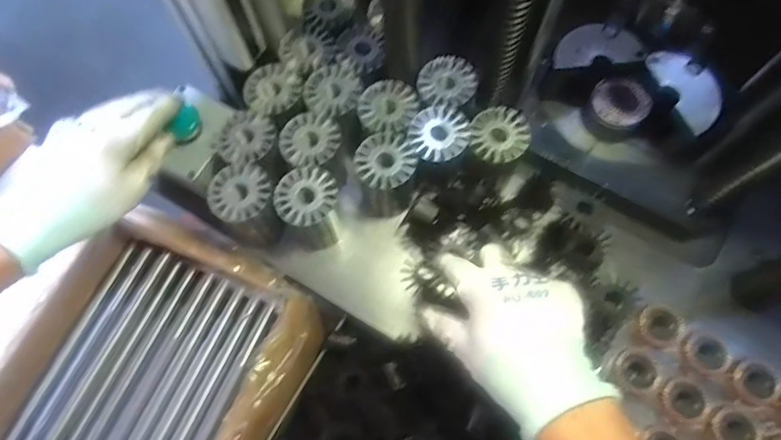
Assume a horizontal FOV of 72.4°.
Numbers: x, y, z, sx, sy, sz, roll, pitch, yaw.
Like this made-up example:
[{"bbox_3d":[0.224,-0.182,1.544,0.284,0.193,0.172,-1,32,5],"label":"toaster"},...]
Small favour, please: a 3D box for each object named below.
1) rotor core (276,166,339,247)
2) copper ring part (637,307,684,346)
[{"bbox_3d":[-0.072,-0.008,0.494,0.052,0.080,0.054,0,71,1],"label":"rotor core"},{"bbox_3d":[0.236,0.092,0.466,0.035,0.010,0.034,0,71,1],"label":"copper ring part"}]

